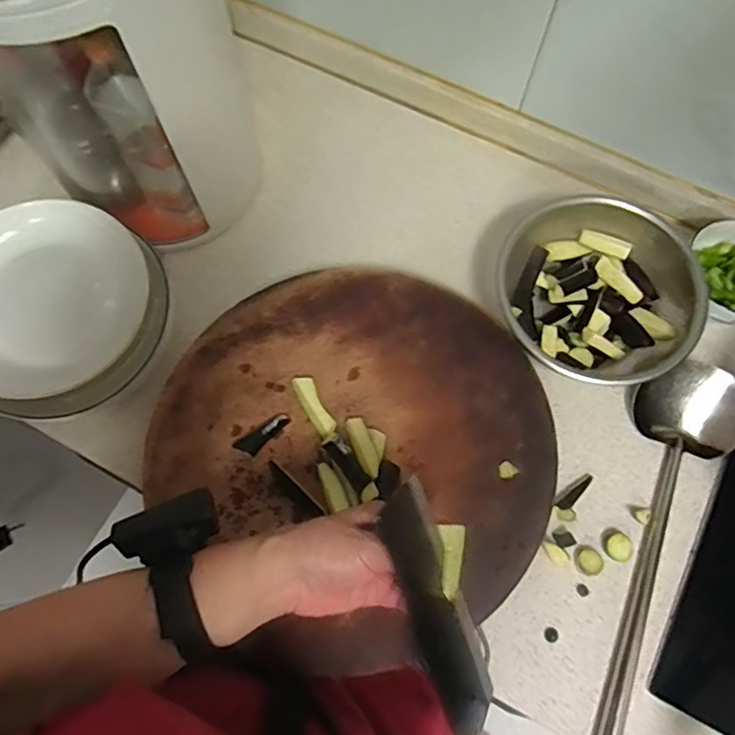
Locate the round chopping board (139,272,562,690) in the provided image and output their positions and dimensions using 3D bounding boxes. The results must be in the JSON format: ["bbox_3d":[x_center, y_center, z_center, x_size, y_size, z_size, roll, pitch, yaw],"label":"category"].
[{"bbox_3d":[-0.007,0.074,0.583,0.350,0.044,0.371,0,73,-1],"label":"round chopping board"}]

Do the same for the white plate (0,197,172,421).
[{"bbox_3d":[-0.304,-0.058,0.565,0.195,0.041,0.201,2,76,-7],"label":"white plate"}]

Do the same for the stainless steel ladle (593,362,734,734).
[{"bbox_3d":[0.256,0.174,0.542,0.101,0.064,0.388,29,75,8],"label":"stainless steel ladle"}]

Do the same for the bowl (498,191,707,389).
[{"bbox_3d":[0.240,-0.079,0.615,0.192,0.077,0.194,0,73,-1],"label":"bowl"}]

